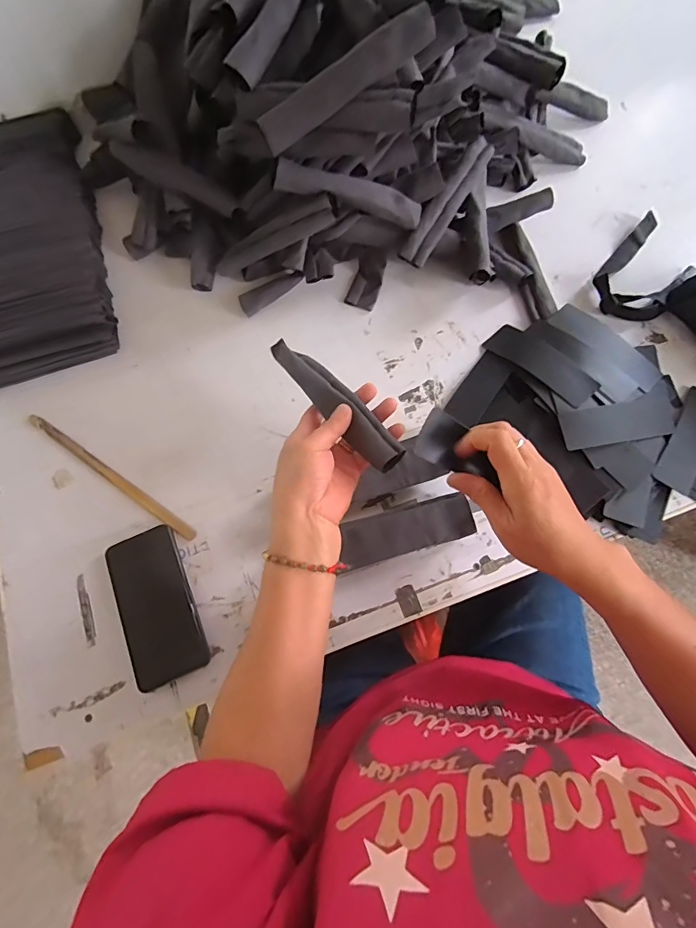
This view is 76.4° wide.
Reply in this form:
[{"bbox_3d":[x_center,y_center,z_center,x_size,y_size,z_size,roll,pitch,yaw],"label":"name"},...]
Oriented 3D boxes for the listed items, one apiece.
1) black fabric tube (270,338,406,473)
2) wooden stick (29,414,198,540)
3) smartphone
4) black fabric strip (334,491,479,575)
[{"bbox_3d":[-0.014,-0.063,0.428,0.031,0.015,0.181,-39,67,-10],"label":"black fabric tube"},{"bbox_3d":[-0.292,0.014,0.543,0.264,0.007,0.015,33,77,10],"label":"wooden stick"},{"bbox_3d":[-0.215,0.157,0.496,0.078,0.015,0.164,-23,74,-6],"label":"smartphone"},{"bbox_3d":[0.063,0.074,0.488,0.145,0.008,0.052,-16,97,4],"label":"black fabric strip"}]

